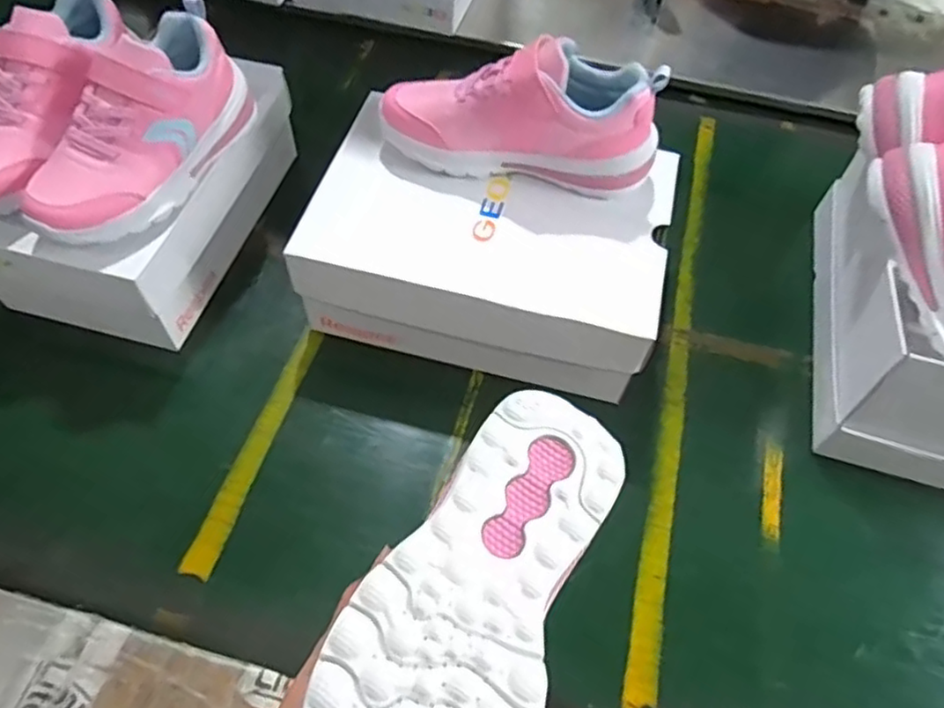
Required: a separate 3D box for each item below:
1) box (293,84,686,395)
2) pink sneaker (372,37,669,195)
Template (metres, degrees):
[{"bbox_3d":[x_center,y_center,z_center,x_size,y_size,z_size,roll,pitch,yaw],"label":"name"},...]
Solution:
[{"bbox_3d":[0.017,-0.099,0.637,0.310,0.118,0.209,14,56,6],"label":"box"},{"bbox_3d":[0.041,-0.215,0.583,0.245,0.101,0.072,11,56,4],"label":"pink sneaker"}]

